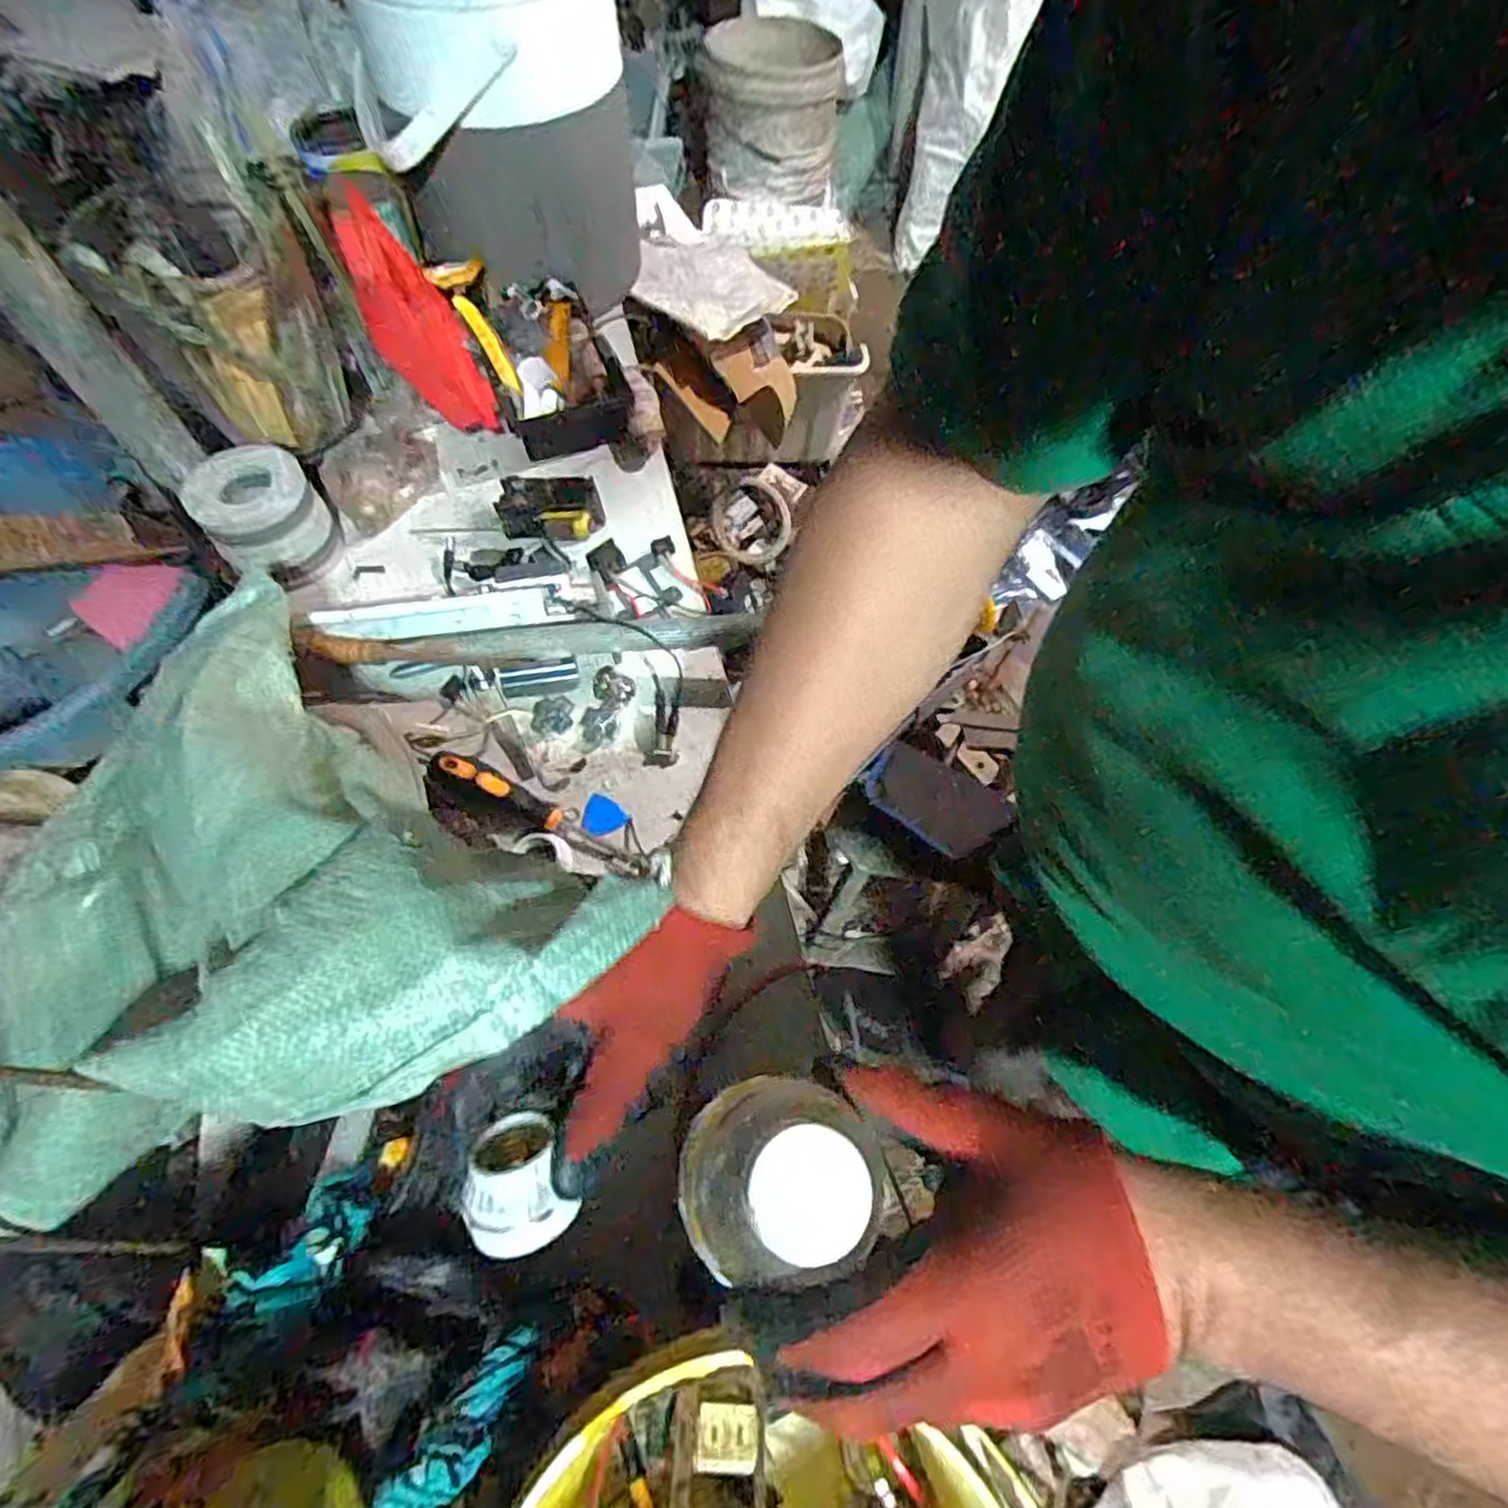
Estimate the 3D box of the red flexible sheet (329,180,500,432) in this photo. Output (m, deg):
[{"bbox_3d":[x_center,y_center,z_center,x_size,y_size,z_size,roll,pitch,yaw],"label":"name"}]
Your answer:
[{"bbox_3d":[-0.327,-0.419,0.711,0.084,0.066,0.232,-33,105,-16],"label":"red flexible sheet"}]

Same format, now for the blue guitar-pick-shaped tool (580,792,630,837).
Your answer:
[{"bbox_3d":[-0.118,0.049,0.580,0.034,0.004,0.031,4,58,-6],"label":"blue guitar-pick-shaped tool"}]

